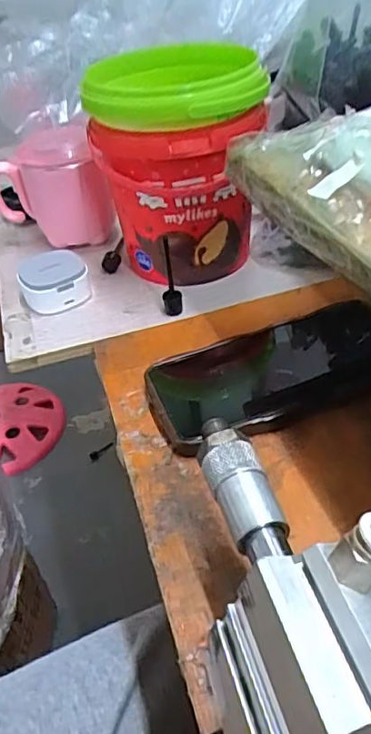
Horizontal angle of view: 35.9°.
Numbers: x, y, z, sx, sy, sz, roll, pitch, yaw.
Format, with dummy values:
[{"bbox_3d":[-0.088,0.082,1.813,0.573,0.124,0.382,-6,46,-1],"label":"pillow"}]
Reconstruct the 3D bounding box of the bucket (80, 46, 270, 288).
[{"bbox_3d":[-0.005,-0.157,0.458,0.122,0.154,0.119,-4,40,4],"label":"bucket"}]

